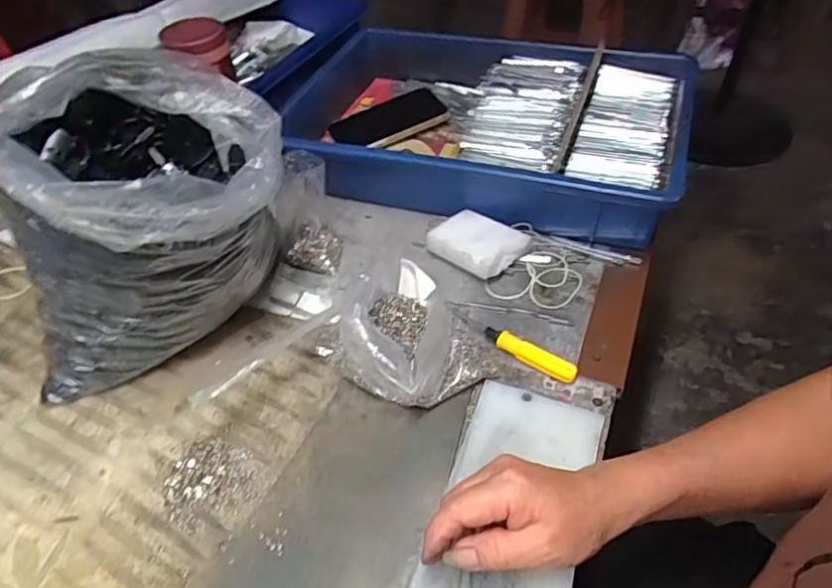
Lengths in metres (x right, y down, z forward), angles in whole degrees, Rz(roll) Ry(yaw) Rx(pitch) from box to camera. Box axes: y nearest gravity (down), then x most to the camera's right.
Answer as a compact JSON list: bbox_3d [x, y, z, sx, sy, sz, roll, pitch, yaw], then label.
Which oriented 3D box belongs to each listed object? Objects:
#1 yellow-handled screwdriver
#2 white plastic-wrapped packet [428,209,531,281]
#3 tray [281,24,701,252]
[{"bbox_3d":[0.081,0.041,0.486,0.115,0.014,0.014,29,55,27],"label":"yellow-handled screwdriver"},{"bbox_3d":[0.059,-0.051,0.569,0.085,0.029,0.062,31,56,29],"label":"white plastic-wrapped packet"},{"bbox_3d":[0.059,-0.204,0.674,0.457,0.105,0.291,14,49,16],"label":"tray"}]

